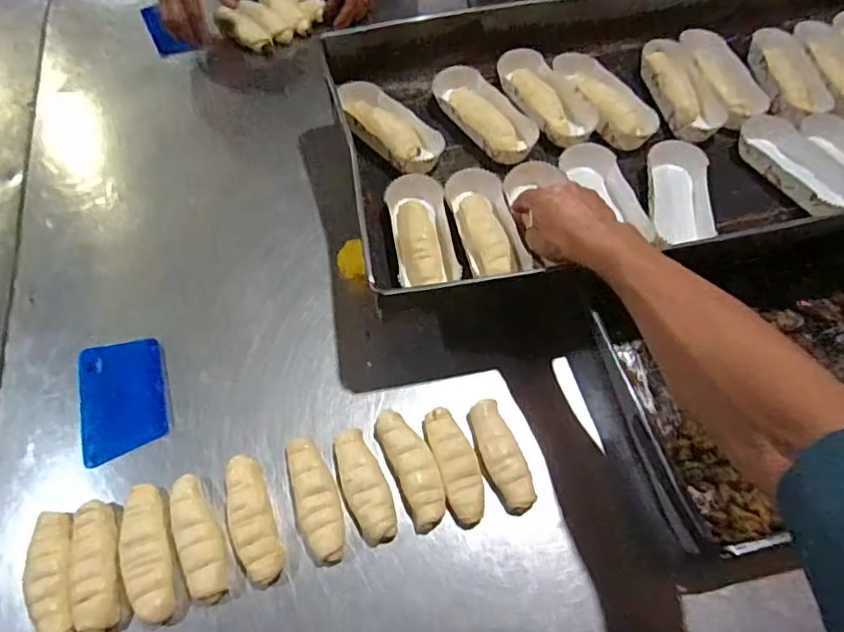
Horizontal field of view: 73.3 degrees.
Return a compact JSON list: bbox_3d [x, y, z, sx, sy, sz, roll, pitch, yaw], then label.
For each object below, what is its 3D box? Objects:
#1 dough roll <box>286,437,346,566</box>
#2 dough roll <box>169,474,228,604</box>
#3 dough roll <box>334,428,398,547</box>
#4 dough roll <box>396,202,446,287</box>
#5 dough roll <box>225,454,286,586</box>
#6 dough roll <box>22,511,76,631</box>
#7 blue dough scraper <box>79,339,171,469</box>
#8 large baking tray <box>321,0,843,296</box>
[{"bbox_3d":[-0.103,0.177,0.554,0.040,0.022,0.120,-15,64,-8],"label":"dough roll"},{"bbox_3d":[-0.205,0.204,0.521,0.035,0.023,0.109,-21,65,-10],"label":"dough roll"},{"bbox_3d":[-0.056,0.165,0.560,0.042,0.026,0.113,-18,64,-9],"label":"dough roll"},{"bbox_3d":[-0.003,-0.082,0.606,0.041,0.025,0.103,-8,61,-5],"label":"dough roll"},{"bbox_3d":[-0.161,0.191,0.541,0.040,0.036,0.122,-17,64,-9],"label":"dough roll"},{"bbox_3d":[-0.337,0.242,0.521,0.041,0.028,0.113,-16,64,-8],"label":"dough roll"},{"bbox_3d":[-0.319,0.088,0.607,0.085,0.004,0.126,-14,66,-10],"label":"blue dough scraper"},{"bbox_3d":[0.369,-0.279,0.712,0.958,0.077,0.446,-13,61,-7],"label":"large baking tray"}]

